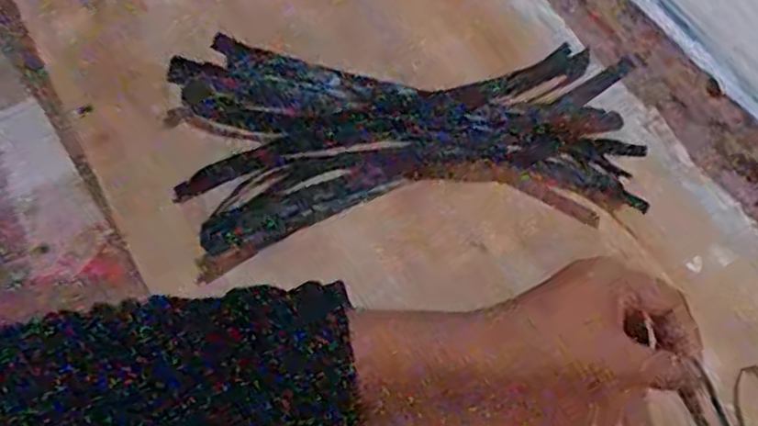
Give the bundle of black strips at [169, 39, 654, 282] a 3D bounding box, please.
[{"bbox_3d":[0.018,-0.047,0.496,0.304,0.028,0.158,-1,58,-3],"label":"bundle of black strips"}]

